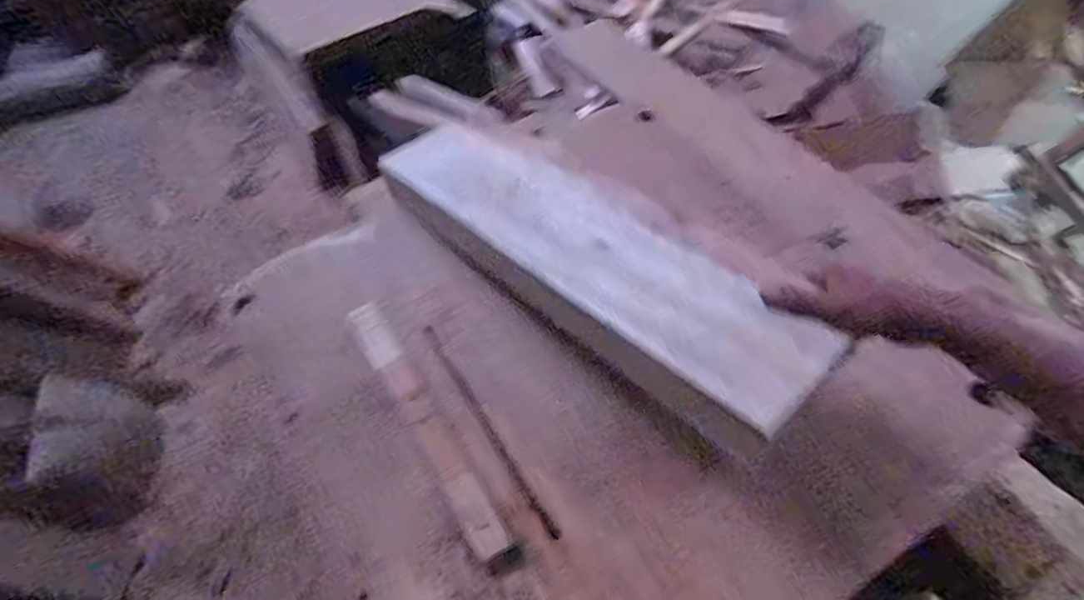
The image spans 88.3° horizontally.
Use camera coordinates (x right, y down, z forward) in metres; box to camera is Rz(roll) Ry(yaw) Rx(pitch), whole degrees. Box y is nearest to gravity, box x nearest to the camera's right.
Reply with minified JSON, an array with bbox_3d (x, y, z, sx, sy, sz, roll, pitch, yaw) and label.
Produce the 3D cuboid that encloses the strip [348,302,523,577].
[{"bbox_3d":[-0.135,0.144,0.646,0.039,0.033,0.354,-27,62,-22],"label":"strip"}]

